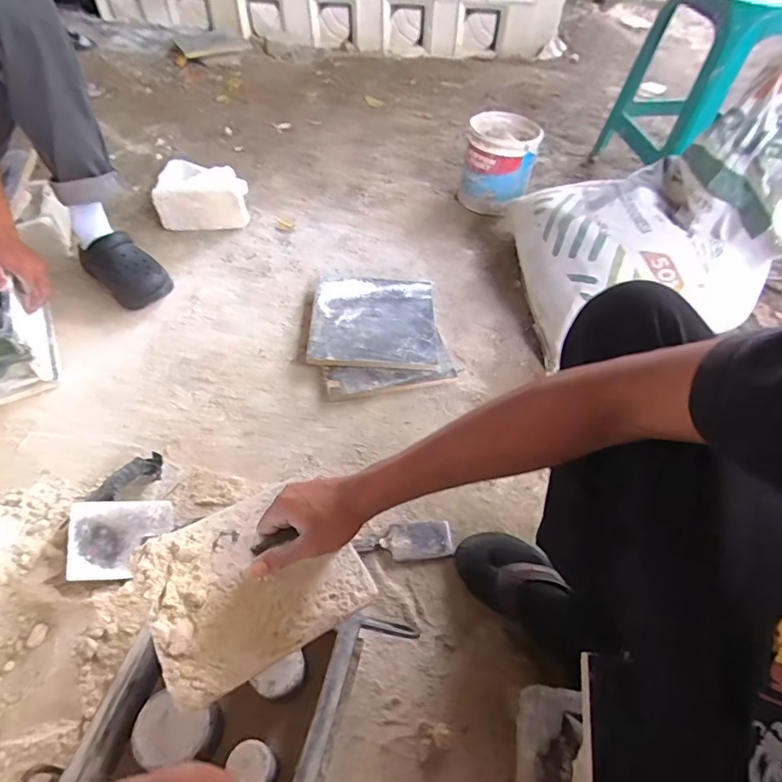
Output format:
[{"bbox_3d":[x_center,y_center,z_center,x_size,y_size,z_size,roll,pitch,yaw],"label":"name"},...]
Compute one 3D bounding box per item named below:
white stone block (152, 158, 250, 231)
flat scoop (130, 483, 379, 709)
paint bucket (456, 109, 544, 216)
[{"bbox_3d":[-0.463,-0.481,1.246,0.208,0.106,0.154,-2,54,-6],"label":"white stone block"},{"bbox_3d":[-0.141,0.185,0.511,0.198,0.041,0.166,-27,60,-22],"label":"flat scoop"},{"bbox_3d":[0.277,-0.591,1.308,0.173,0.209,0.173,2,54,-3],"label":"paint bucket"}]

